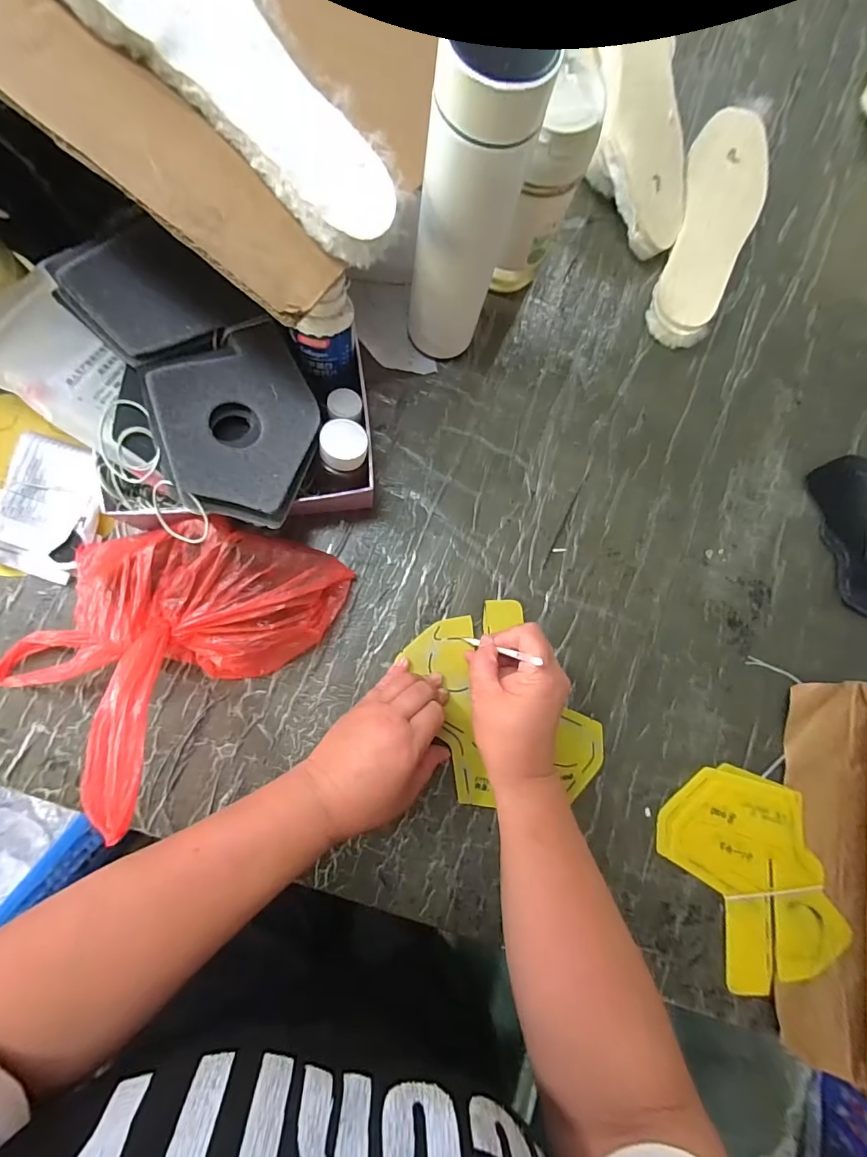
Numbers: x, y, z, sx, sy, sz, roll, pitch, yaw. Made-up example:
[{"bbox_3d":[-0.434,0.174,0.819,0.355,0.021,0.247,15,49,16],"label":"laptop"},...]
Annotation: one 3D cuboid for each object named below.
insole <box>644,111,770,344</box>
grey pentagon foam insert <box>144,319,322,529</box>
[{"bbox_3d":[0.288,-0.363,0.478,0.083,0.031,0.249,20,82,-4],"label":"insole"},{"bbox_3d":[-0.140,-0.110,0.338,0.109,0.026,0.142,-19,85,-21],"label":"grey pentagon foam insert"}]

